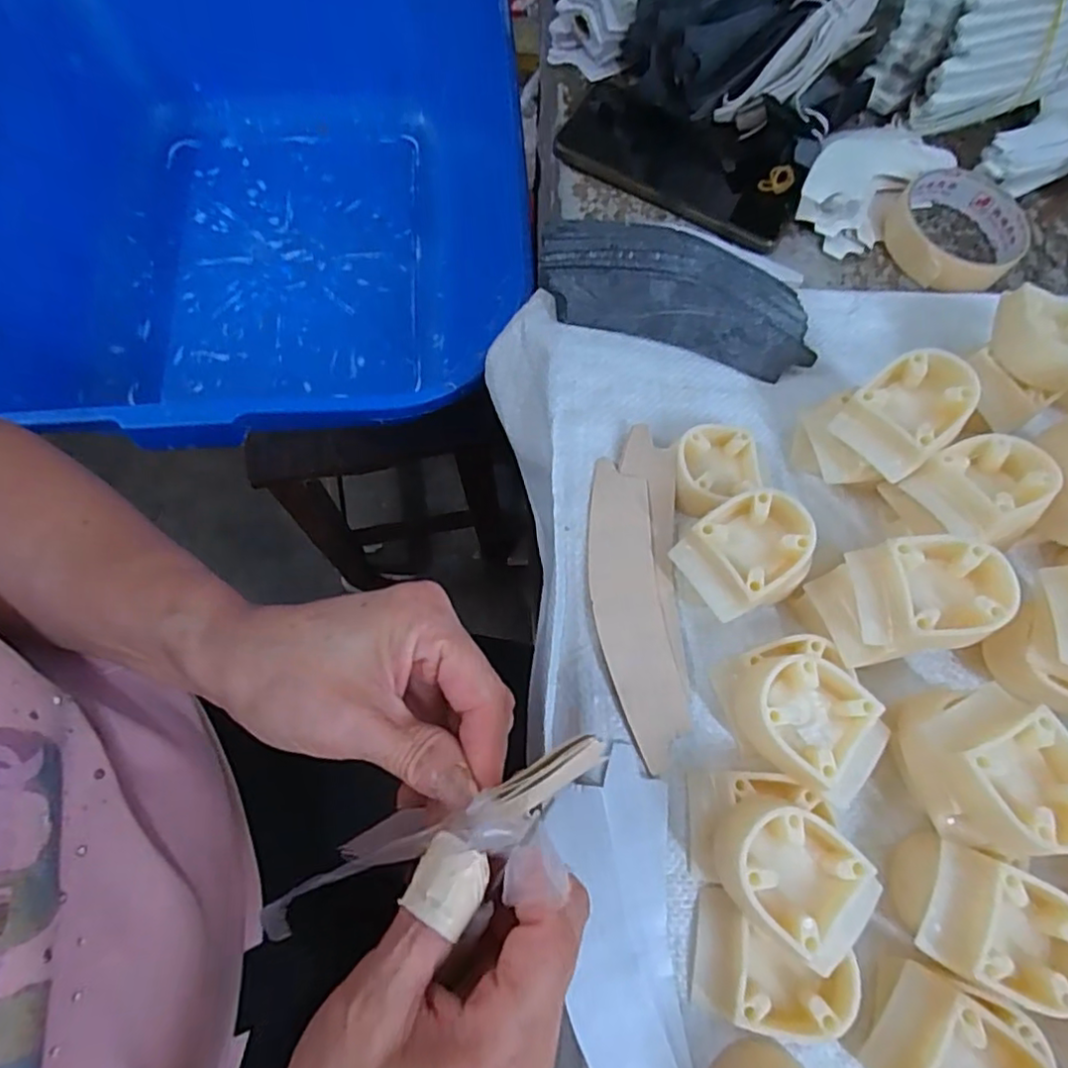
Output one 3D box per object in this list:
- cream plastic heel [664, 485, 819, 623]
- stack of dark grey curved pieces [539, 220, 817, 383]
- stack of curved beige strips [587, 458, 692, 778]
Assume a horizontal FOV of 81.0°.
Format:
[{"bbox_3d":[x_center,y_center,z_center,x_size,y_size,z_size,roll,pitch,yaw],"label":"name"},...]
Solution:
[{"bbox_3d":[0.105,0.010,0.308,0.064,0.040,0.051,-22,72,-11],"label":"cream plastic heel"},{"bbox_3d":[0.085,-0.147,0.374,0.161,0.027,0.069,14,69,2],"label":"stack of dark grey curved pieces"},{"bbox_3d":[0.048,0.034,0.313,0.036,0.009,0.152,-7,70,0],"label":"stack of curved beige strips"}]

